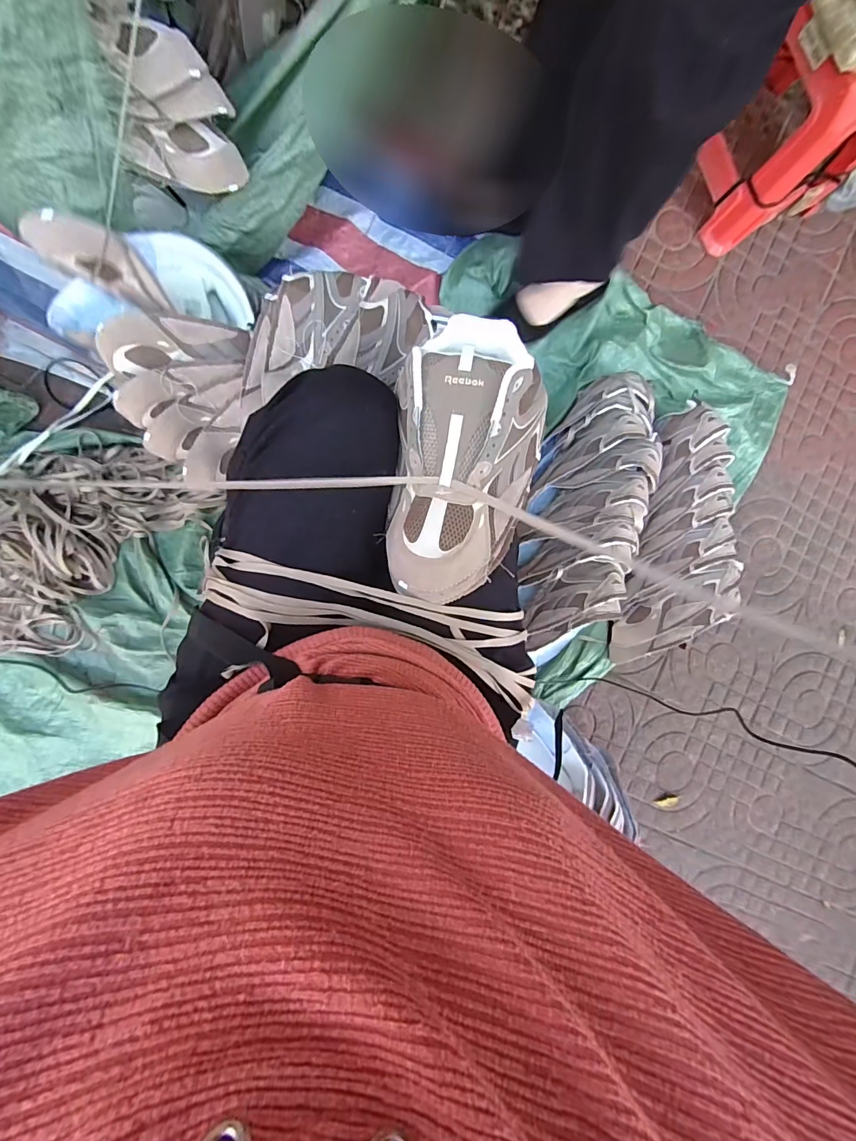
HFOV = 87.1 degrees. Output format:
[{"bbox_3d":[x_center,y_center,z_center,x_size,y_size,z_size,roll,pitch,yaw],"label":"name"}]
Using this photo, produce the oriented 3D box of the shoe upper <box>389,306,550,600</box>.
[{"bbox_3d":[0.041,-0.102,0.418,0.140,0.063,0.257,3,93,-8],"label":"shoe upper"}]

